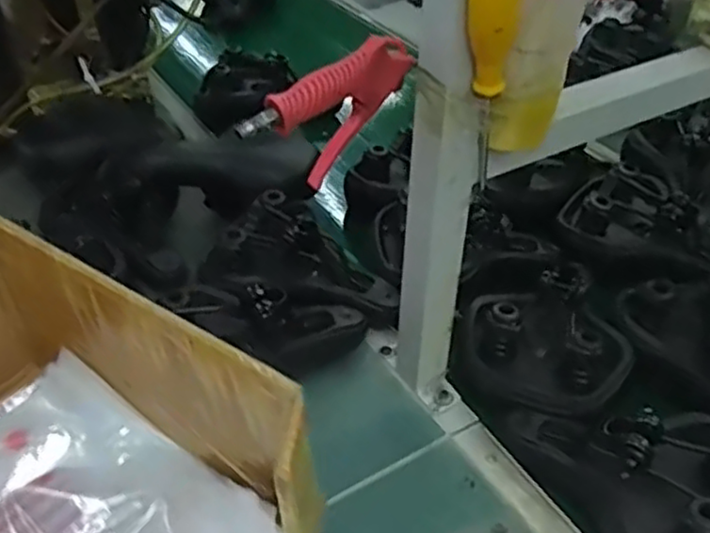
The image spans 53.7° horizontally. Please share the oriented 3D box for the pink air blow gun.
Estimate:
[{"bbox_3d":[-0.021,-0.110,0.536,0.153,0.109,0.025,-29,48,-31],"label":"pink air blow gun"}]

